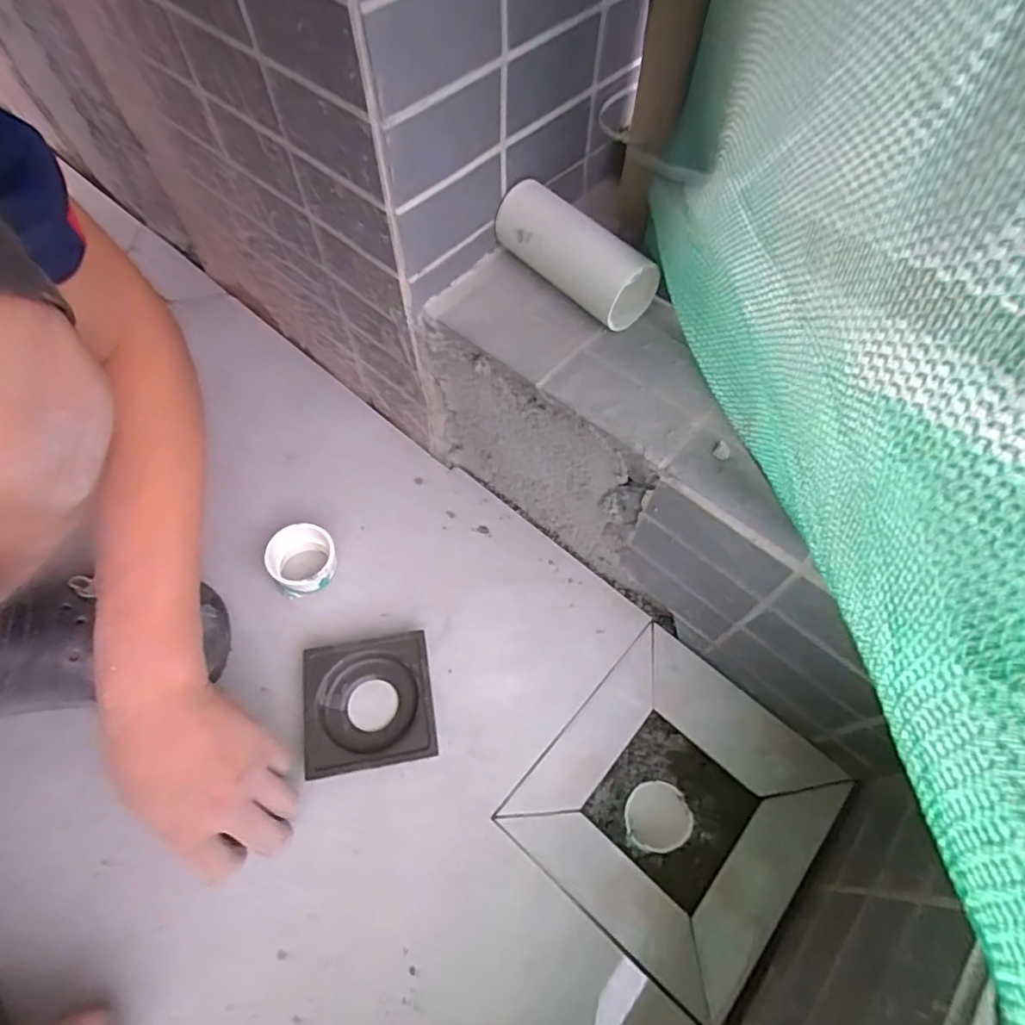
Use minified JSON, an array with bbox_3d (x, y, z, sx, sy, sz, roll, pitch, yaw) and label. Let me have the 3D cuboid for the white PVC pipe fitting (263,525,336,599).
[{"bbox_3d":[-0.180,0.044,0.501,0.057,0.041,0.054,0,62,-1],"label":"white PVC pipe fitting"}]

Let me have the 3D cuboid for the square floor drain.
[{"bbox_3d":[-0.112,0.150,0.457,0.096,0.025,0.096,-9,62,-5],"label":"square floor drain"}]

